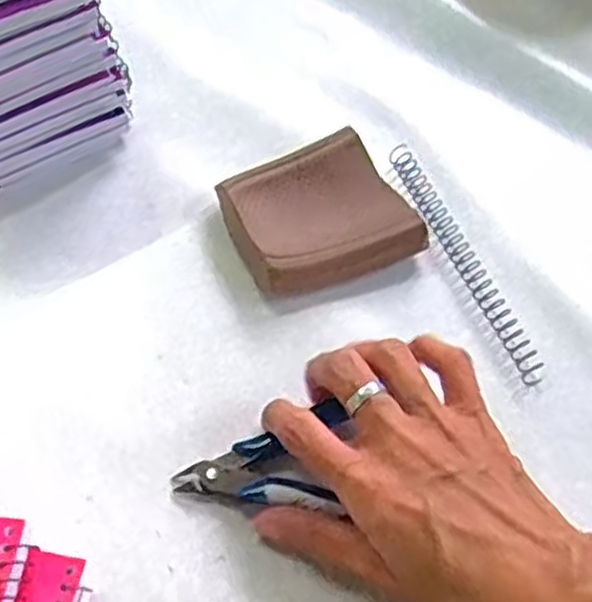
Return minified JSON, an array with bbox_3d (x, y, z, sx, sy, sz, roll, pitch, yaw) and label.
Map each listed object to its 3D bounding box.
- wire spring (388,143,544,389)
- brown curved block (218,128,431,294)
[{"bbox_3d":[0.087,-0.024,0.411,0.013,0.009,0.153,-18,60,-13],"label":"wire spring"},{"bbox_3d":[0.011,-0.046,0.418,0.090,0.024,0.079,-21,60,-15],"label":"brown curved block"}]

